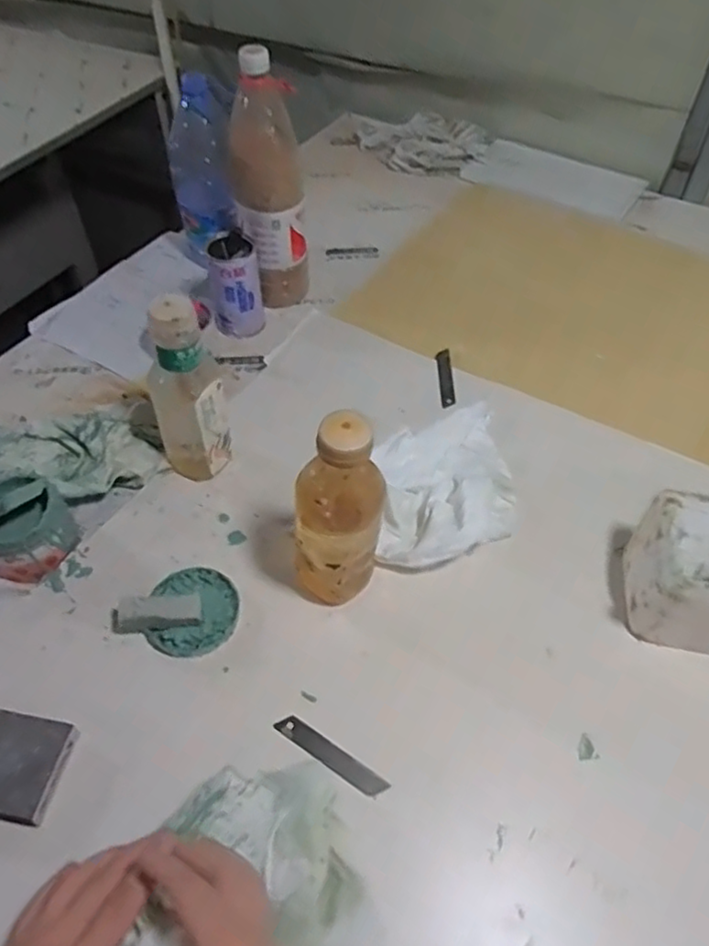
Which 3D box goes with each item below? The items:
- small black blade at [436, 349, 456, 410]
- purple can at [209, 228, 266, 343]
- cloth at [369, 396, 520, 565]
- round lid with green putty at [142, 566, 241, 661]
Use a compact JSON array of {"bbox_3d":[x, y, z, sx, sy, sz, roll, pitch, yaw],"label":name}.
[{"bbox_3d":[0.112,-0.116,0.788,0.018,0.005,0.094,0,56,-3],"label":"small black blade"},{"bbox_3d":[-0.152,-0.238,0.838,0.061,0.121,0.060,0,51,0],"label":"purple can"},{"bbox_3d":[0.088,-0.002,0.660,0.155,0.061,0.209,-2,51,-2],"label":"cloth"},{"bbox_3d":[-0.144,0.125,0.586,0.078,0.016,0.082,0,51,0],"label":"round lid with green putty"}]

